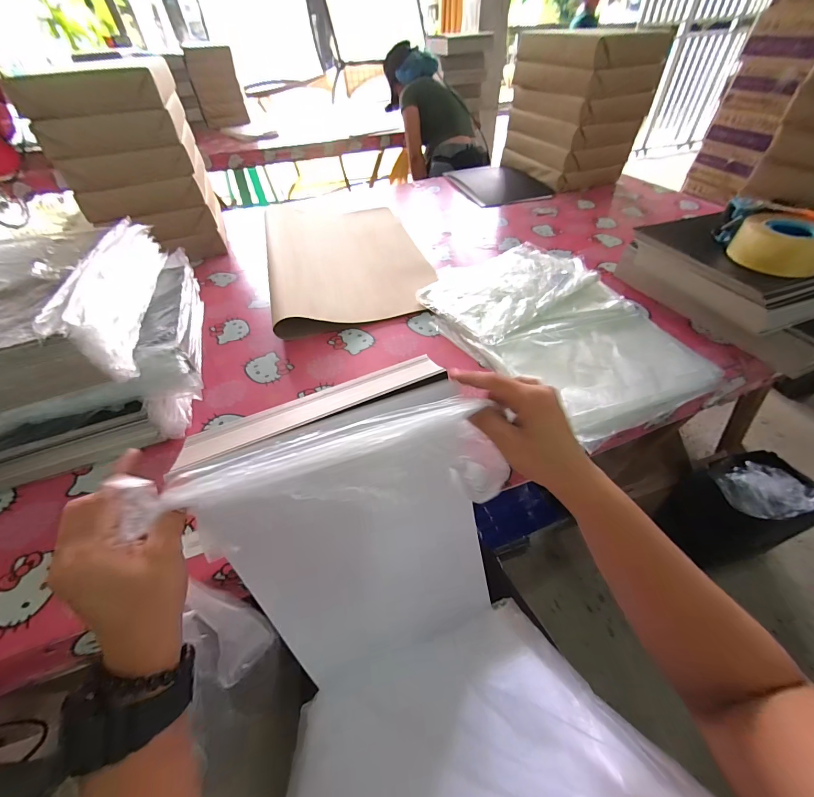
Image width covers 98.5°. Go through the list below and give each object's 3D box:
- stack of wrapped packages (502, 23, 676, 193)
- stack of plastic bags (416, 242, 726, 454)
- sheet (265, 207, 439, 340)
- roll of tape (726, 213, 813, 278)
[{"bbox_3d":[0.531,-0.916,1.129,0.221,0.372,0.389,-25,50,-19],"label":"stack of wrapped packages"},{"bbox_3d":[0.281,-0.159,0.674,0.375,0.032,0.496,-20,49,-15],"label":"stack of plastic bags"},{"bbox_3d":[-0.152,-0.378,0.900,0.377,0.050,0.610,-13,48,-9],"label":"sheet"},{"bbox_3d":[0.611,-0.252,0.574,0.108,0.070,0.108,-2,47,2],"label":"roll of tape"}]

